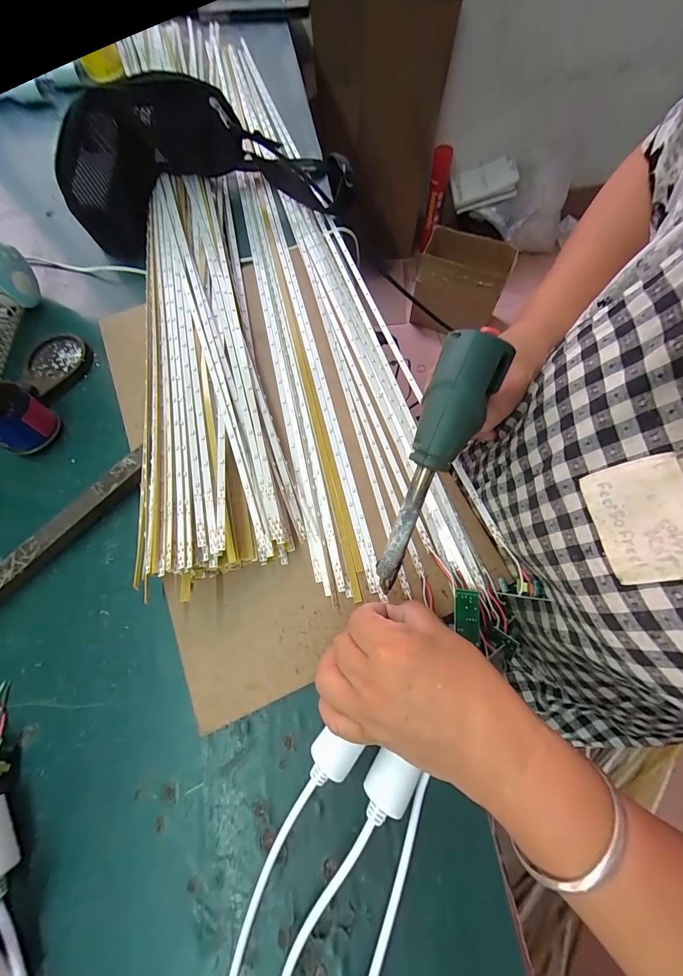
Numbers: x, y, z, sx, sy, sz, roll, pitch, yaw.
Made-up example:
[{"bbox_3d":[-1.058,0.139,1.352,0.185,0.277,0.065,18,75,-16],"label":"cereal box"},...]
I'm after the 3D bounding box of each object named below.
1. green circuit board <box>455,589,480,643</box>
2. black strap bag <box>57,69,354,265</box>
[{"bbox_3d":[0.092,0.092,0.245,0.019,0.004,0.034,10,75,-4],"label":"green circuit board"},{"bbox_3d":[-0.155,-0.374,0.380,0.312,0.108,0.115,-13,70,-2],"label":"black strap bag"}]

